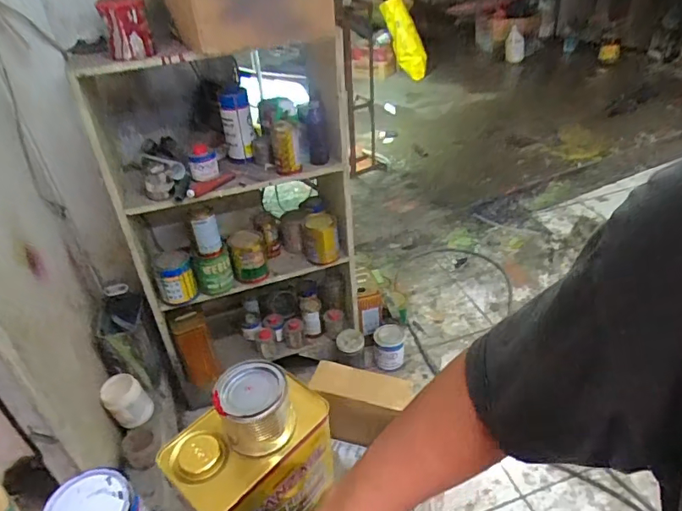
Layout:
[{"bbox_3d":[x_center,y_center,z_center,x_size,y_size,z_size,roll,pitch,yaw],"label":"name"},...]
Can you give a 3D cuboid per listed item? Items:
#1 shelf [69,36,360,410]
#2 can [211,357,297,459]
[{"bbox_3d":[-0.304,-0.136,1.596,0.674,1.064,0.395,-14,37,-12],"label":"shelf"},{"bbox_3d":[-0.088,0.156,0.512,0.071,0.066,0.070,-4,36,3],"label":"can"}]

